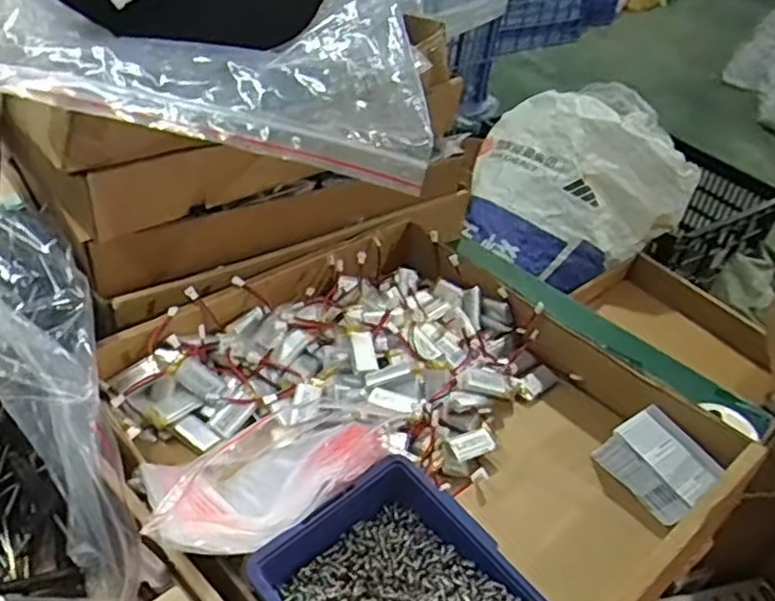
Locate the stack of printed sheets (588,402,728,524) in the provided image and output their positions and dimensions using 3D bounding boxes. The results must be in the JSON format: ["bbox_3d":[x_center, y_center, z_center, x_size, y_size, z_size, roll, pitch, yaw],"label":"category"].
[{"bbox_3d":[0.203,0.120,0.519,0.057,0.032,0.074,-20,46,-31],"label":"stack of printed sheets"}]

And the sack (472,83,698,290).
[{"bbox_3d":[0.342,-0.240,1.344,0.397,0.230,0.344,-17,45,-29],"label":"sack"}]

